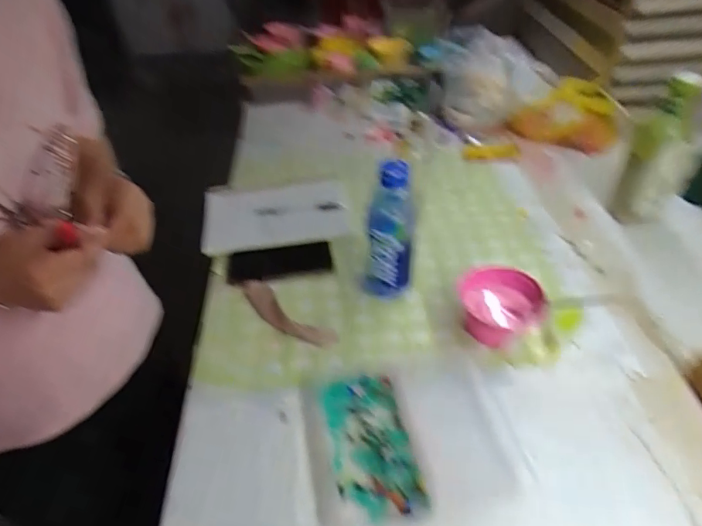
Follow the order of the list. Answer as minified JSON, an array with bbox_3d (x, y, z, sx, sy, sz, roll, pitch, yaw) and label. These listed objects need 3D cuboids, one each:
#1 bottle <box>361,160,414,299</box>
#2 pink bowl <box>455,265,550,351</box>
[{"bbox_3d":[0.054,-0.044,0.678,0.068,0.208,0.062,7,42,8],"label":"bottle"},{"bbox_3d":[0.199,0.061,0.670,0.110,0.059,0.100,10,44,12],"label":"pink bowl"}]

